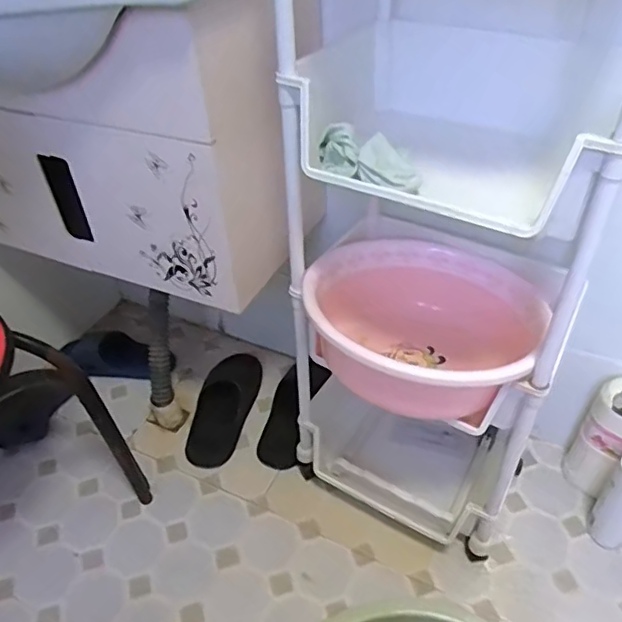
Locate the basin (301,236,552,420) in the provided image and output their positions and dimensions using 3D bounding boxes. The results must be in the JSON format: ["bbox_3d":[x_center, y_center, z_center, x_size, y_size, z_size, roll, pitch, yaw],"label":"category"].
[{"bbox_3d":[0.137,0.002,0.765,0.265,0.128,0.309,9,43,14],"label":"basin"}]

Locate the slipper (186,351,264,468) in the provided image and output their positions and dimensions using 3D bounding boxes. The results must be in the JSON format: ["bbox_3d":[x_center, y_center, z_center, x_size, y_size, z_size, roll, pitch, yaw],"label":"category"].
[{"bbox_3d":[-0.168,0.185,1.115,0.096,0.059,0.246,12,44,14],"label":"slipper"}]

